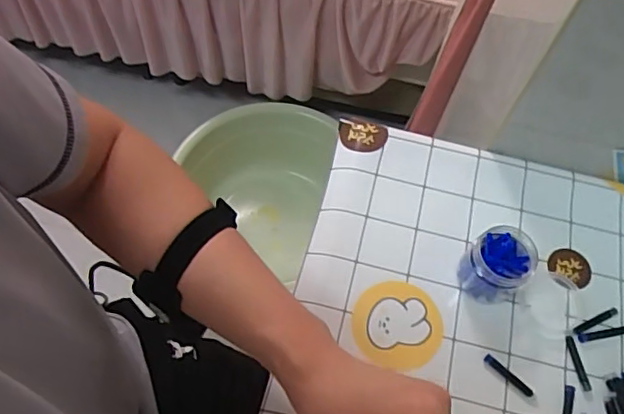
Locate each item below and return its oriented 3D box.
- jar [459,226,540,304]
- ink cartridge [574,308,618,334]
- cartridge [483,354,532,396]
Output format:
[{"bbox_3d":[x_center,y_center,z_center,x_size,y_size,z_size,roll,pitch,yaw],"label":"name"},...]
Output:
[{"bbox_3d":[0.160,0.050,0.484,0.054,0.056,0.054,1,64,-3],"label":"jar"},{"bbox_3d":[0.251,0.101,0.493,0.049,0.004,0.007,-22,67,-13],"label":"ink cartridge"},{"bbox_3d":[0.165,0.141,0.467,0.046,0.004,0.008,39,68,15],"label":"cartridge"}]

